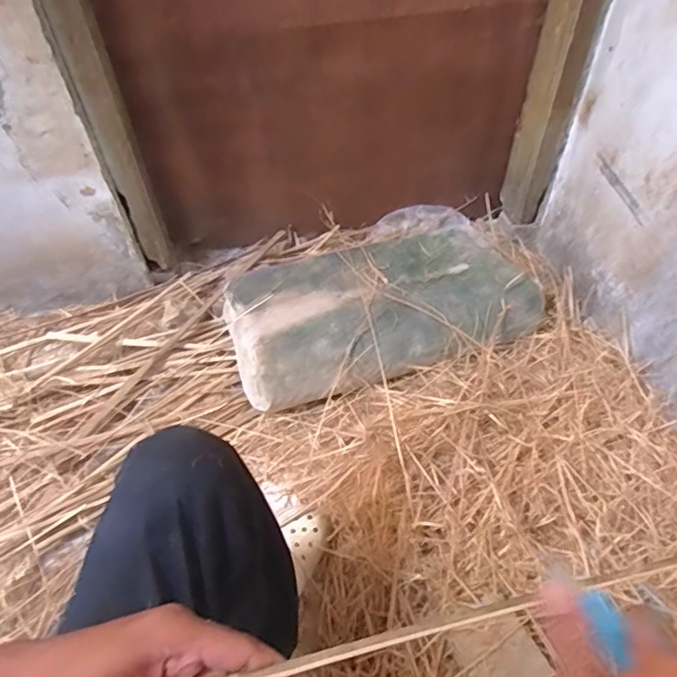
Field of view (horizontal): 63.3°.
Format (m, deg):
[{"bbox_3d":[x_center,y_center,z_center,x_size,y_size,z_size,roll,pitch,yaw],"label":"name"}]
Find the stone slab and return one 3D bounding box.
[{"bbox_3d":[0.078,-0.088,1.121,0.600,0.083,0.350,-16,52,-9],"label":"stone slab"}]

